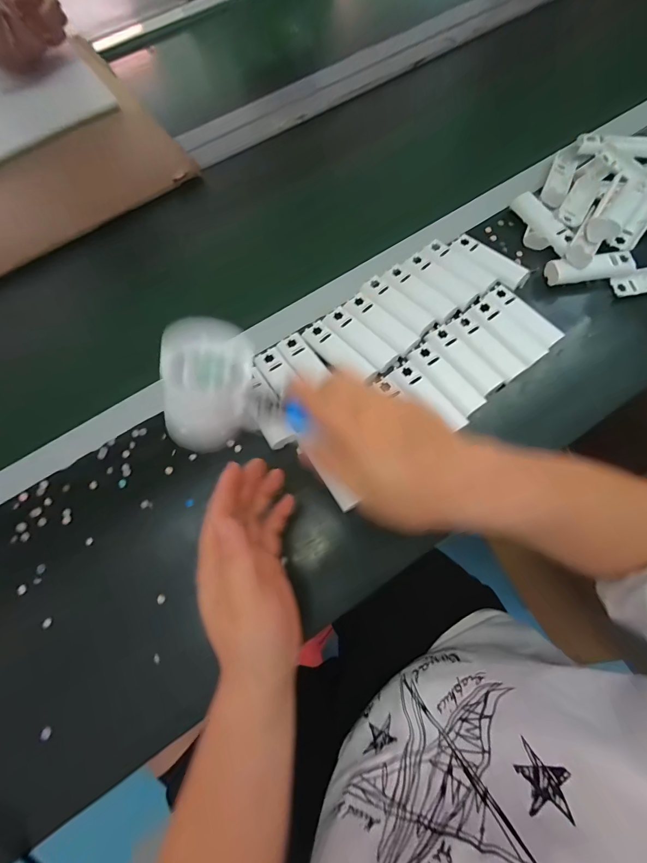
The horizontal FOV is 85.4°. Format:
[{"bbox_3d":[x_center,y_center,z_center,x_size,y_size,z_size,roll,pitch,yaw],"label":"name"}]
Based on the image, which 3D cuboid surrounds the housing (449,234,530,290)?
[{"bbox_3d":[0.219,-0.224,0.464,0.103,0.014,0.038,41,78,12],"label":"housing"}]

